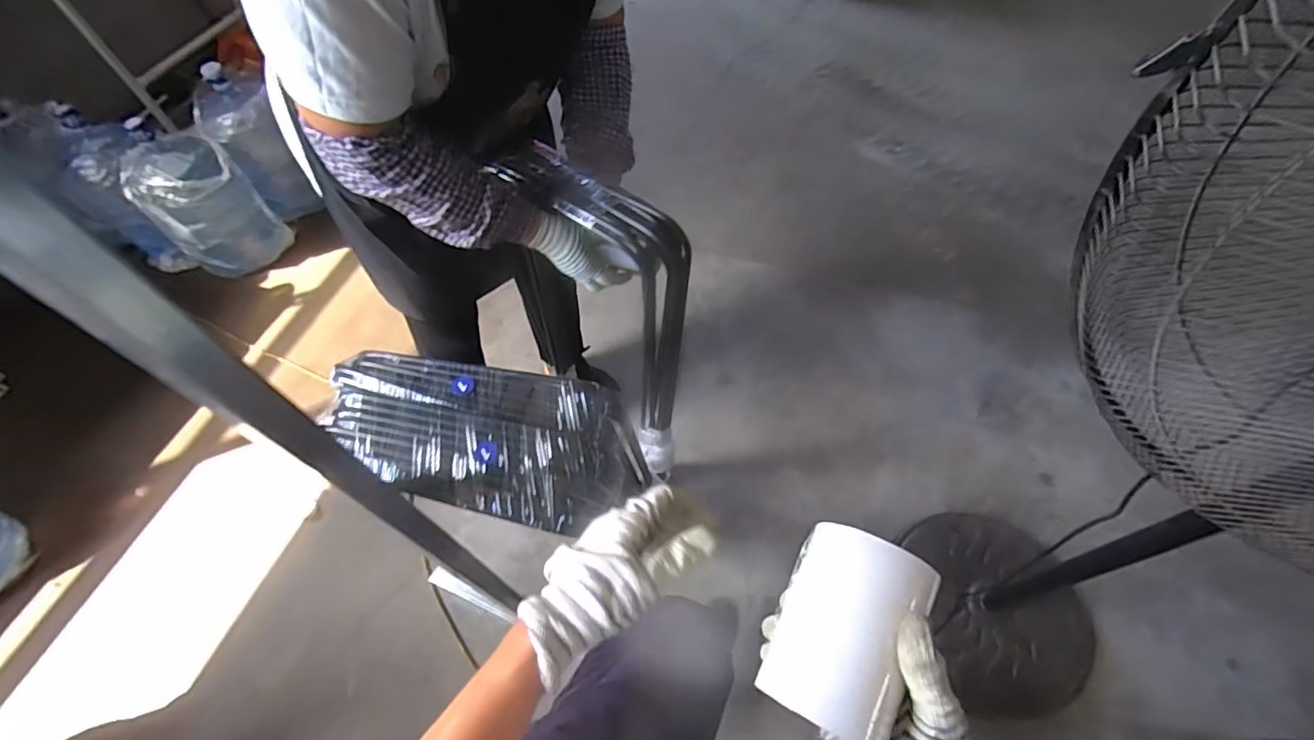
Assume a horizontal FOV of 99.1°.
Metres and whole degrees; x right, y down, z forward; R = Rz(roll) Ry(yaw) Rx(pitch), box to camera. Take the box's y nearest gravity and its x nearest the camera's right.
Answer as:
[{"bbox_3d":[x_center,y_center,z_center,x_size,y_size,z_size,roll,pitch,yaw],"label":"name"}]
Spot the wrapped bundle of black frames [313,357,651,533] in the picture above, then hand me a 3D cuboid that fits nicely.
[{"bbox_3d":[-0.196,0.078,0.627,0.353,0.072,0.165,7,59,7],"label":"wrapped bundle of black frames"}]

